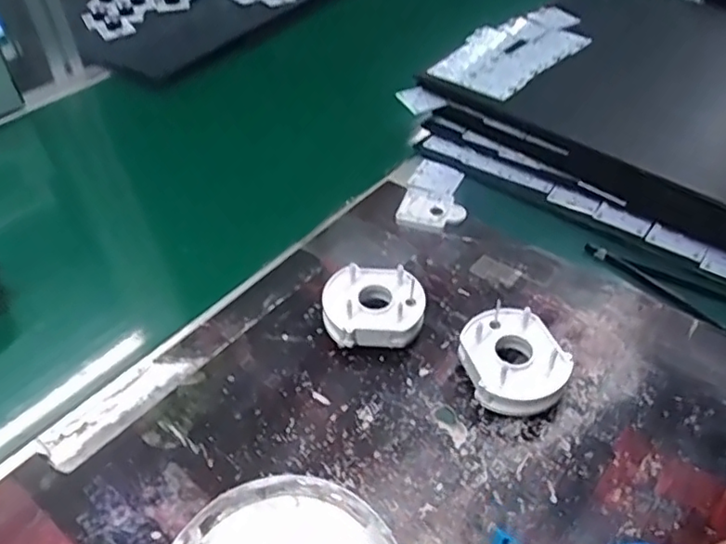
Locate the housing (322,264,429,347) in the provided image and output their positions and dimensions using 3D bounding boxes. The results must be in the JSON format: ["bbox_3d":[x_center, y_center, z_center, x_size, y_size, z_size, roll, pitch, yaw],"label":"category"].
[{"bbox_3d":[0.008,0.025,0.429,0.070,0.038,0.058,-1,45,0],"label":"housing"}]

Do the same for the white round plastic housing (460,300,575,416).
[{"bbox_3d":[0.096,0.060,0.394,0.060,0.036,0.071,-16,47,-14],"label":"white round plastic housing"}]

